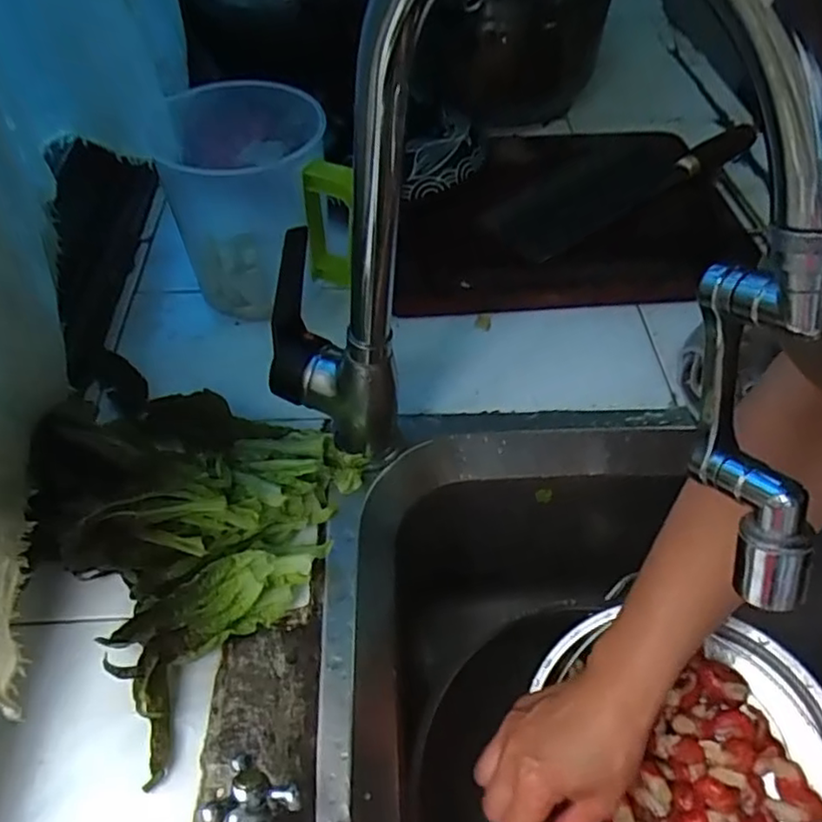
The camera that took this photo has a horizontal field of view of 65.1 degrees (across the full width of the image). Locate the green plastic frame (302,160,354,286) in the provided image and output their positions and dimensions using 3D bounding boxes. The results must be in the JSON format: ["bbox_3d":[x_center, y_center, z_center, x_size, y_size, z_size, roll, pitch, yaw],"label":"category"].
[{"bbox_3d":[-0.064,-0.147,0.517,0.039,0.113,0.016,2,51,1],"label":"green plastic frame"}]

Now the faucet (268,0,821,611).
[{"bbox_3d":[0.030,-0.050,0.282,0.311,0.307,0.049,35,58,24],"label":"faucet"}]

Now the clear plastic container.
[{"bbox_3d":[-0.141,-0.182,0.550,0.114,0.142,0.135,32,57,22],"label":"clear plastic container"}]

